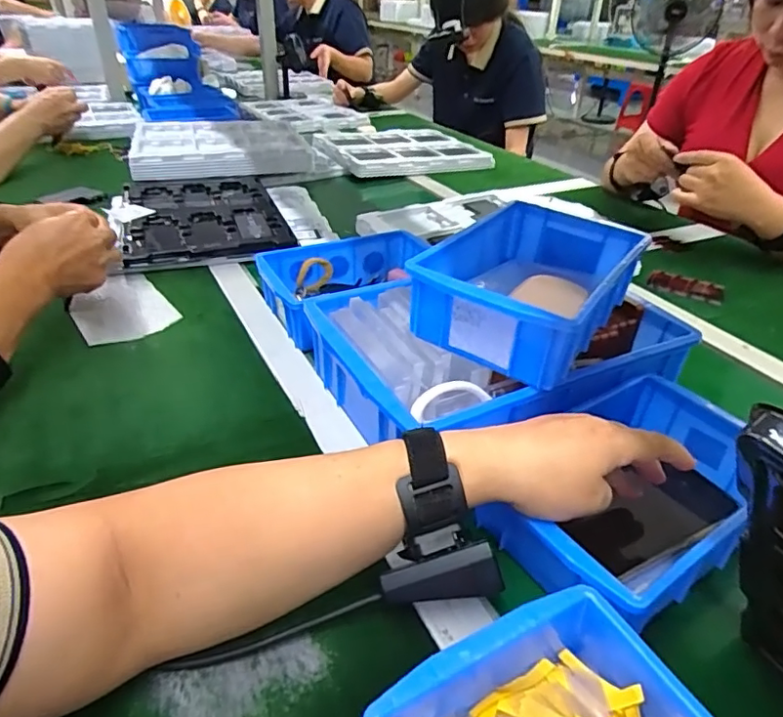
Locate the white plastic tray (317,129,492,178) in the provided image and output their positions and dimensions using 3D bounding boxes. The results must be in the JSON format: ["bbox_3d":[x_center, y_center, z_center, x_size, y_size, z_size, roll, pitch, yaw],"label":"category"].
[{"bbox_3d":[0.015,-0.479,1.251,0.340,0.031,0.353,-10,36,-17],"label":"white plastic tray"}]

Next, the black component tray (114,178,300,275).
[{"bbox_3d":[-0.290,-0.220,0.853,0.223,0.021,0.323,-11,36,-18],"label":"black component tray"}]

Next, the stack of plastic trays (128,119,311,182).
[{"bbox_3d":[-0.345,-0.418,1.103,0.318,0.053,0.298,-12,37,-19],"label":"stack of plastic trays"}]

